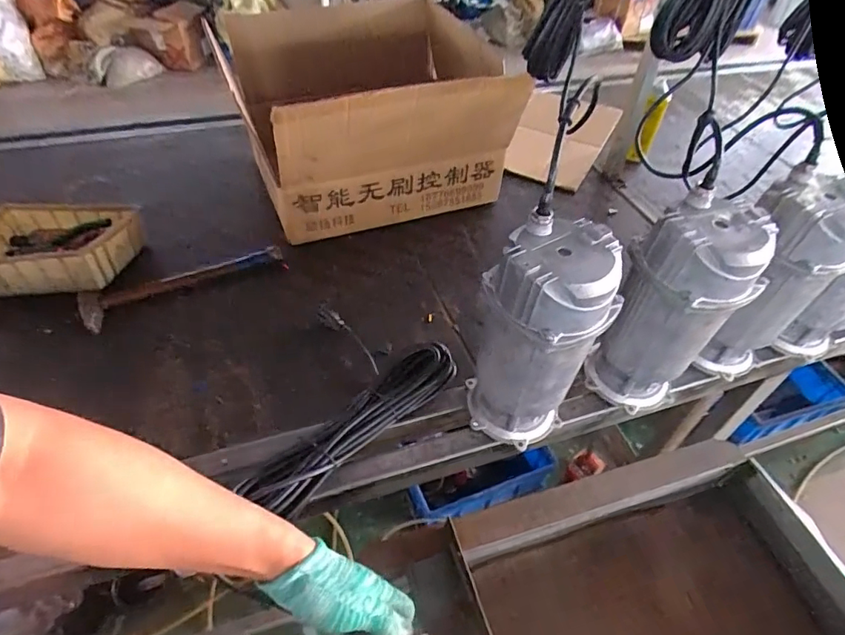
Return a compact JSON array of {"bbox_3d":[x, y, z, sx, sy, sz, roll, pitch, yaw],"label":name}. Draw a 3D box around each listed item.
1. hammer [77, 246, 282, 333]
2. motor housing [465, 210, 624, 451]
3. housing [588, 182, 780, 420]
[{"bbox_3d":[-0.414,-0.058,0.870,0.335,0.057,0.035,-18,51,-19],"label":"hammer"},{"bbox_3d":[0.132,0.034,0.592,0.123,0.294,0.113,2,47,-2],"label":"motor housing"},{"bbox_3d":[0.310,0.003,0.635,0.136,0.290,0.103,30,52,22],"label":"housing"}]

